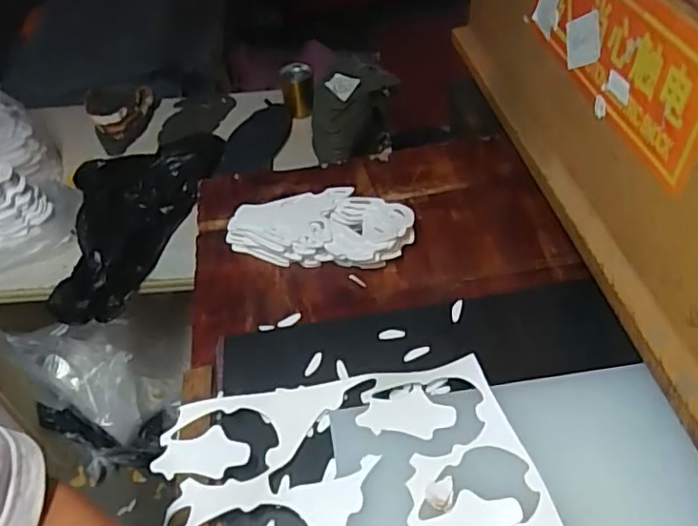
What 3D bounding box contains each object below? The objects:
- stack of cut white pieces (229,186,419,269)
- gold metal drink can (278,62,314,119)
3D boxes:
[{"bbox_3d":[-0.039,-0.048,0.801,0.250,0.042,0.119,4,46,11],"label":"stack of cut white pieces"},{"bbox_3d":[-0.106,-0.357,1.237,0.064,0.098,0.075,-8,45,-2],"label":"gold metal drink can"}]

